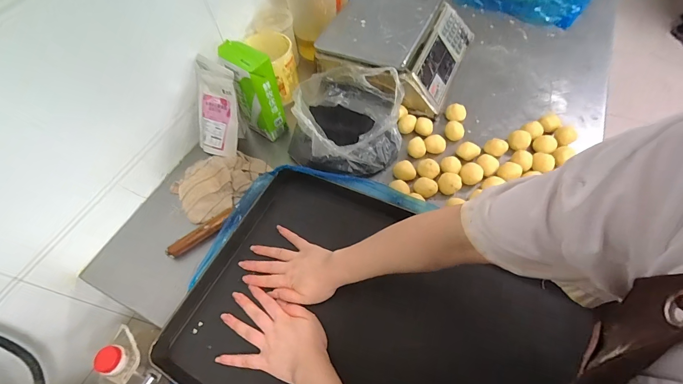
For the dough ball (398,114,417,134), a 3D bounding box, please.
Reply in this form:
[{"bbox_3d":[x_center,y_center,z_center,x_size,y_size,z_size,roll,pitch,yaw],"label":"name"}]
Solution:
[{"bbox_3d":[0.152,-0.158,0.743,0.037,0.029,0.042,12,59,12],"label":"dough ball"}]

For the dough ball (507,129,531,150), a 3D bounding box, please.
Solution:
[{"bbox_3d":[0.380,-0.108,0.695,0.043,0.036,0.041,-2,57,4],"label":"dough ball"}]

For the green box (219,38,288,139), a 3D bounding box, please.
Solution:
[{"bbox_3d":[-0.181,-0.217,0.704,0.105,0.193,0.070,28,64,21],"label":"green box"}]

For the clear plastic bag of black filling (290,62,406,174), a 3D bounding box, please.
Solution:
[{"bbox_3d":[0.008,-0.155,0.682,0.237,0.135,0.251,3,58,7],"label":"clear plastic bag of black filling"}]

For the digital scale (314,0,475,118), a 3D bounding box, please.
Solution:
[{"bbox_3d":[0.150,-0.383,0.818,0.315,0.121,0.351,21,61,17],"label":"digital scale"}]

